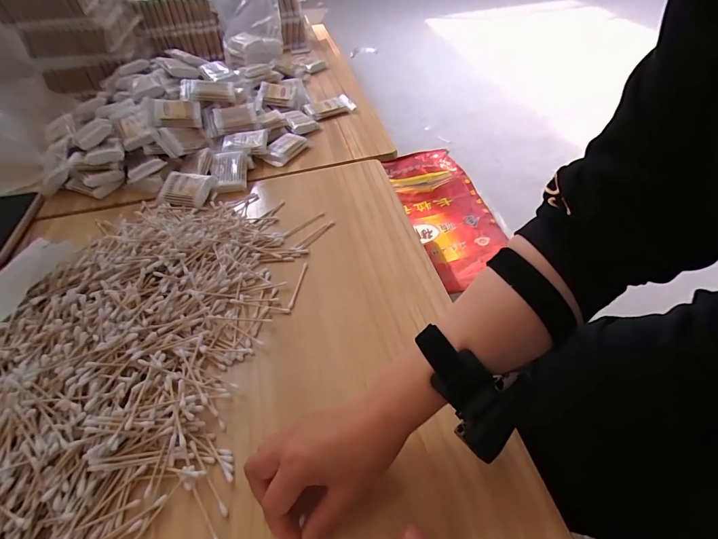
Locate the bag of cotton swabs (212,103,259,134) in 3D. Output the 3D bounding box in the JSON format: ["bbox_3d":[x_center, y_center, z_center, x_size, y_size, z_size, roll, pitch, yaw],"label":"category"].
[{"bbox_3d":[-0.217,-0.266,0.676,0.072,0.019,0.059,-12,70,-15],"label":"bag of cotton swabs"}]

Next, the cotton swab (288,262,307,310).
[{"bbox_3d":[-0.074,0.018,0.464,0.008,0.004,0.074,5,47,9],"label":"cotton swab"}]

